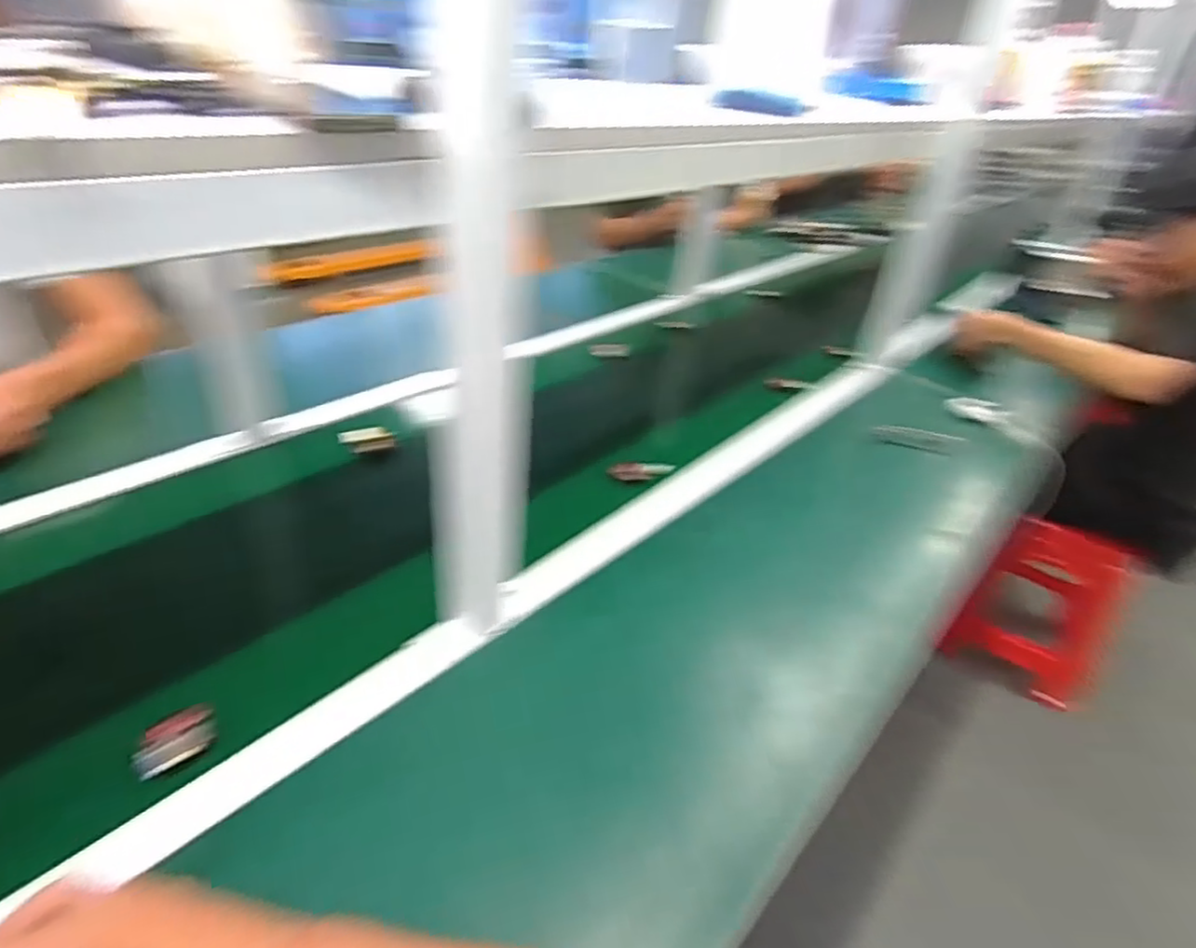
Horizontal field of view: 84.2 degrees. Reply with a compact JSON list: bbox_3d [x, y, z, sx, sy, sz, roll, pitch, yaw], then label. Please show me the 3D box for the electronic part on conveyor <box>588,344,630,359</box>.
[{"bbox_3d":[0.020,-0.218,1.164,0.074,0.022,0.016,5,31,19],"label":"electronic part on conveyor"}]

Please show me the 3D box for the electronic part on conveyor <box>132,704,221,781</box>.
[{"bbox_3d":[-0.315,0.197,0.494,0.056,0.009,0.047,-22,44,-37],"label":"electronic part on conveyor"}]

